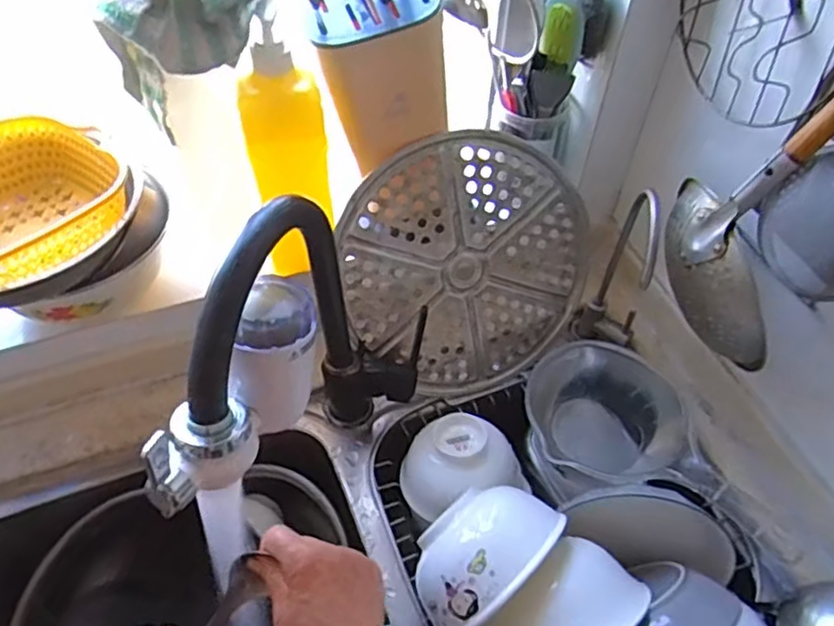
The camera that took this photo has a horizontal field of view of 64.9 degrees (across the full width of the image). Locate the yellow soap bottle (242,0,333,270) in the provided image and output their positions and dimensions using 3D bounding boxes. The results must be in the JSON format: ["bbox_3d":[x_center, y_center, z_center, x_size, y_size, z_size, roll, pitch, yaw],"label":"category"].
[{"bbox_3d":[-0.115,-0.132,0.611,0.066,0.253,0.046,-3,51,-4],"label":"yellow soap bottle"}]

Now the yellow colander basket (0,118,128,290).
[{"bbox_3d":[-0.356,-0.081,0.568,0.188,0.078,0.186,36,58,24],"label":"yellow colander basket"}]

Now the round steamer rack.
[{"bbox_3d":[0.054,-0.049,0.697,0.260,0.281,0.009,-45,25,2],"label":"round steamer rack"}]

